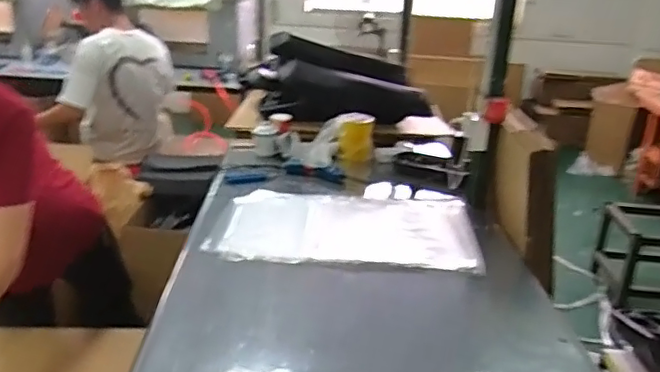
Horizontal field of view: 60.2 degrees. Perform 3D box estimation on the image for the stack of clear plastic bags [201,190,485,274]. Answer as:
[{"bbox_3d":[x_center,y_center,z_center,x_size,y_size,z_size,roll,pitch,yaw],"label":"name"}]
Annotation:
[{"bbox_3d":[0.045,0.104,1.456,0.637,0.026,0.436,3,19,5],"label":"stack of clear plastic bags"}]

